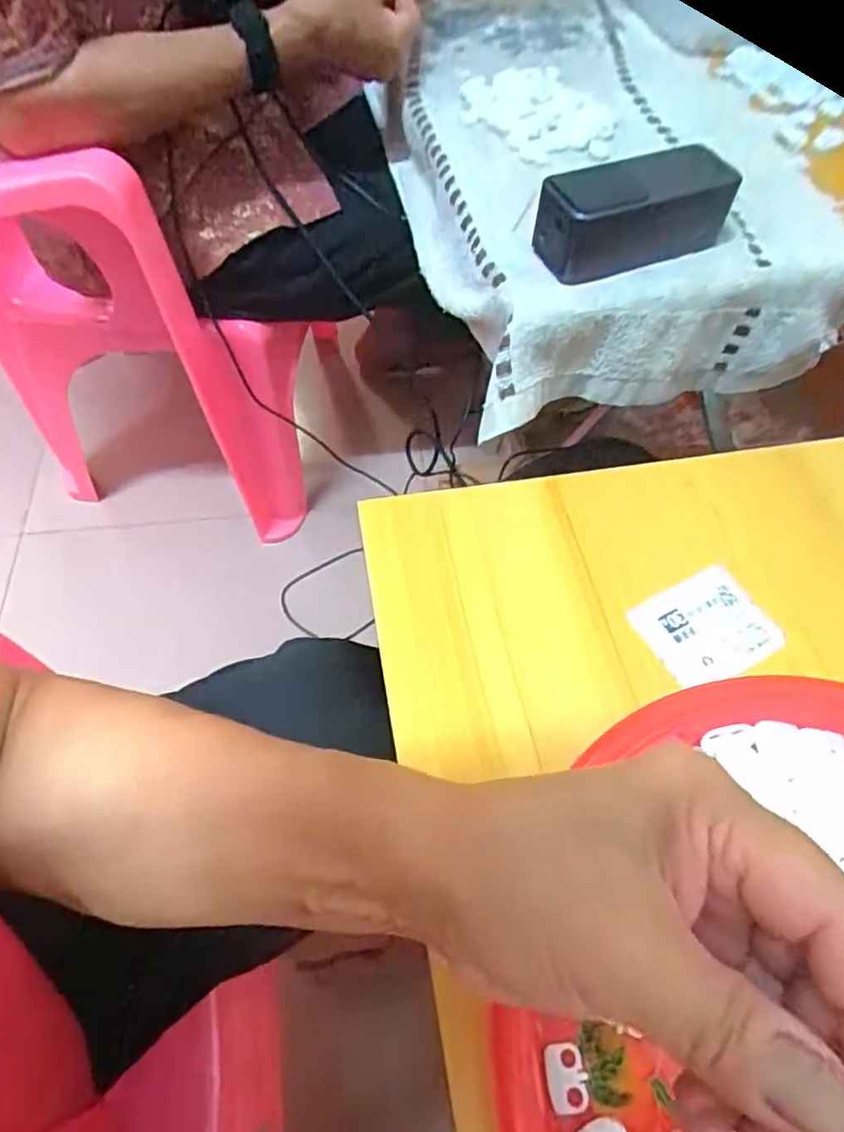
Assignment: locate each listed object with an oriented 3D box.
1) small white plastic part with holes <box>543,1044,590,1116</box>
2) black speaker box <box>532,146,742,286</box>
[{"bbox_3d":[0.048,0.170,0.212,0.013,0.004,0.018,-4,57,-3],"label":"small white plastic part with holes"},{"bbox_3d":[0.142,-0.239,0.430,0.126,0.059,0.043,-19,59,-12],"label":"black speaker box"}]

